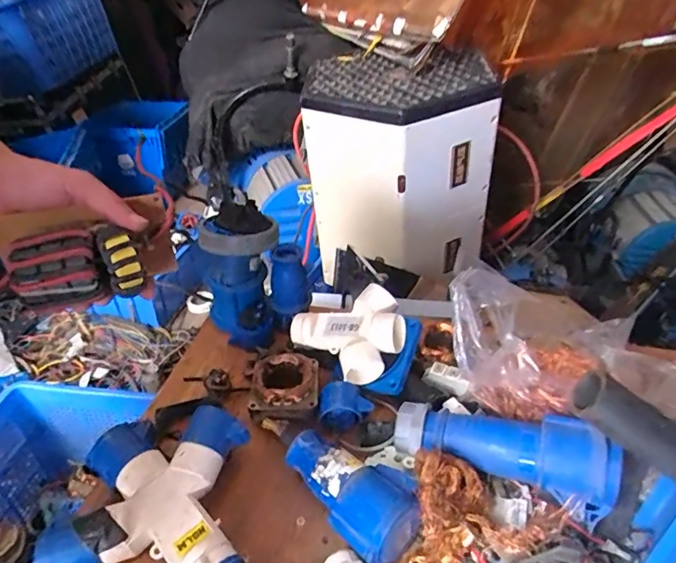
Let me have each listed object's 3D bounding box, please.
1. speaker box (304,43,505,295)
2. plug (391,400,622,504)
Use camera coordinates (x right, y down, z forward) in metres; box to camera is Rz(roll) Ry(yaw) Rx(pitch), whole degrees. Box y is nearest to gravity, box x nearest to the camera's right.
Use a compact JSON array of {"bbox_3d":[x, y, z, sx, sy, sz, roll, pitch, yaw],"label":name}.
[{"bbox_3d":[0.145,-0.289,1.285,0.474,0.521,0.348,22,40,28],"label":"speaker box"},{"bbox_3d":[0.157,0.163,0.470,0.202,0.071,0.066,11,36,15],"label":"plug"}]

